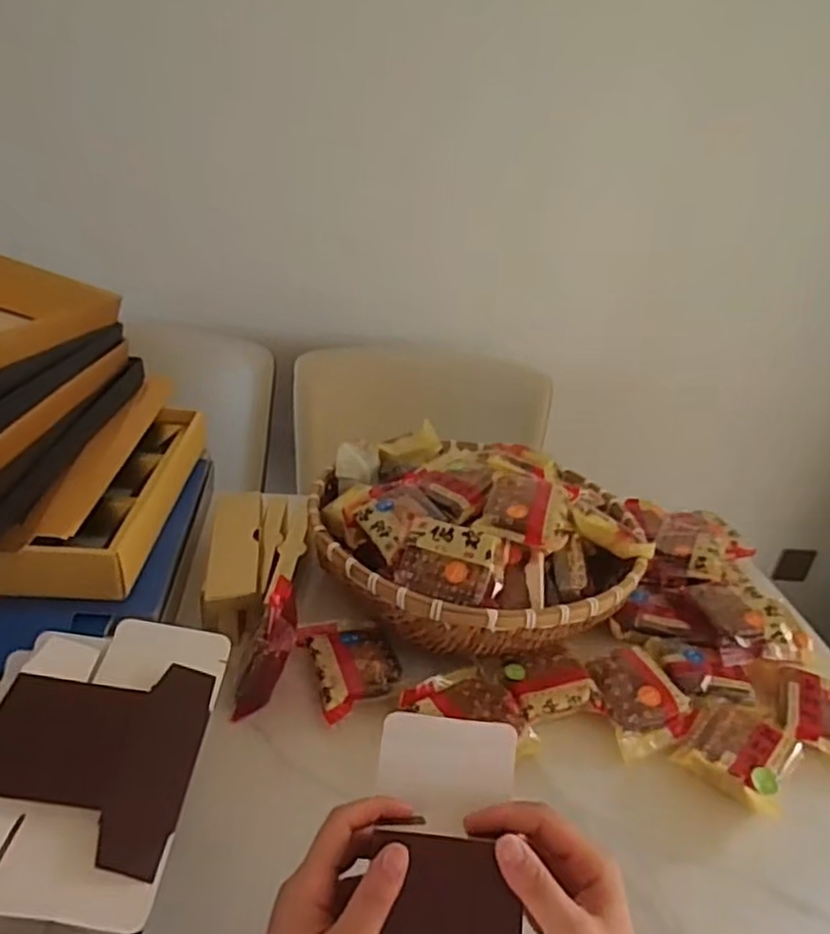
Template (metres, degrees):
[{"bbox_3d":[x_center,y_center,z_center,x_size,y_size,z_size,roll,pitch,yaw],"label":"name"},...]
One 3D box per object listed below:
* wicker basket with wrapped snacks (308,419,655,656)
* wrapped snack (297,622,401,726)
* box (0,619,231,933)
[{"bbox_3d":[0.065,0.063,0.753,0.351,0.128,0.319,15,30,17],"label":"wicker basket with wrapped snacks"},{"bbox_3d":[-0.061,0.181,0.648,0.077,0.018,0.103,-8,32,-24],"label":"wrapped snack"},{"bbox_3d":[-0.212,0.178,0.447,0.140,0.021,0.193,14,37,-8],"label":"box"}]

